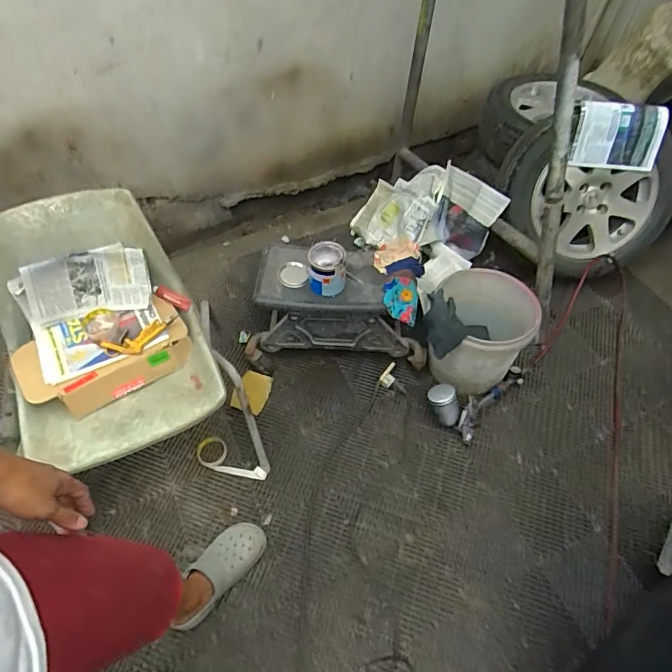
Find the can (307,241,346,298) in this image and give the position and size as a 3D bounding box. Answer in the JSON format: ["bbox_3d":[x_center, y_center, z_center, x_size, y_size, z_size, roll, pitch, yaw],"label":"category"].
[{"bbox_3d":[-0.024,-0.188,1.353,0.107,0.114,0.106,-1,55,-1],"label":"can"}]

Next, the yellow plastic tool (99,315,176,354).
[{"bbox_3d":[-0.473,0.006,1.160,0.179,0.025,0.063,-23,58,-16],"label":"yellow plastic tool"}]

